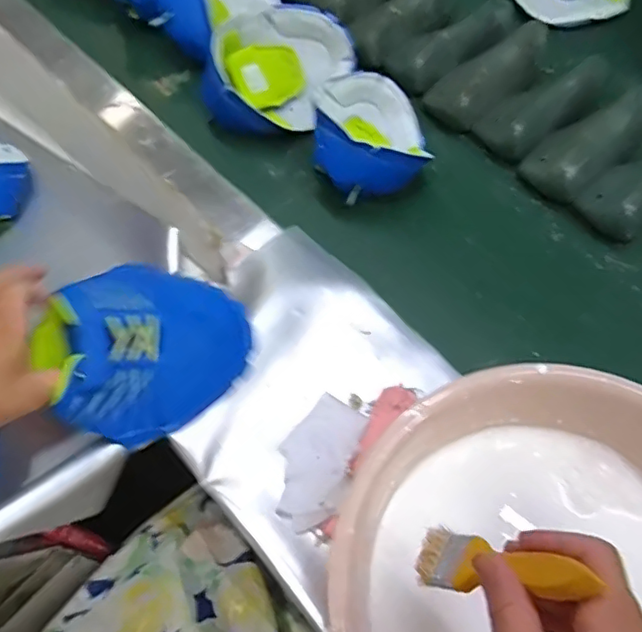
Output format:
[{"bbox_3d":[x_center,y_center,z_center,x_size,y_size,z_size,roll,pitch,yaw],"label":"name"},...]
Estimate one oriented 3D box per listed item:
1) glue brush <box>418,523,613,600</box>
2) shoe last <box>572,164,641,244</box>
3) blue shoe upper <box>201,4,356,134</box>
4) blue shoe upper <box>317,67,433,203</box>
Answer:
[{"bbox_3d":[0.094,0.141,0.319,0.012,0.149,0.035,34,67,-5],"label":"glue brush"},{"bbox_3d":[0.397,-0.172,0.686,0.186,0.060,0.083,-38,69,-17],"label":"shoe last"},{"bbox_3d":[-0.057,-0.320,0.750,0.117,0.104,0.198,42,71,19],"label":"blue shoe upper"},{"bbox_3d":[0.059,-0.230,0.694,0.139,0.091,0.190,0,63,1],"label":"blue shoe upper"}]

